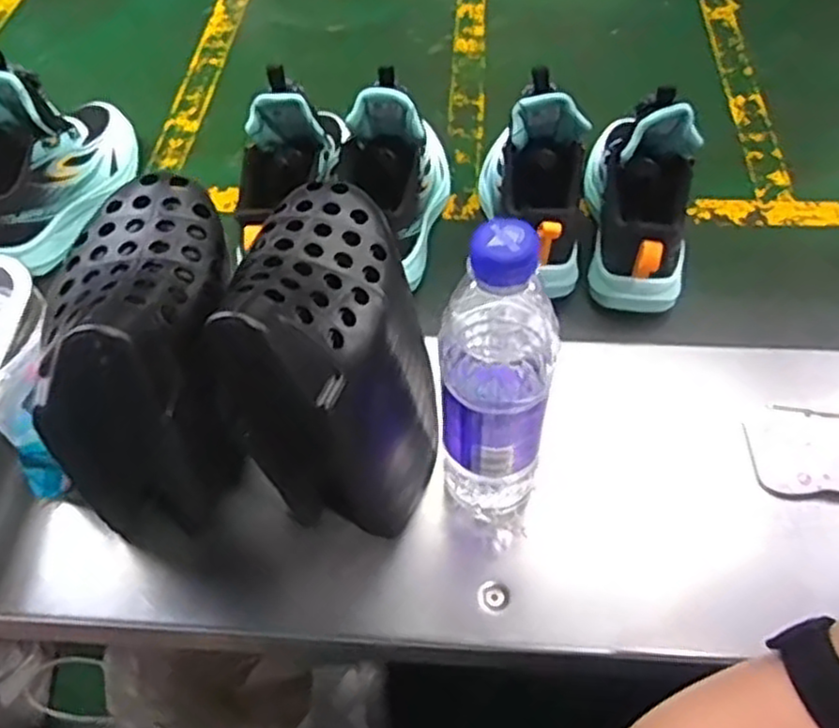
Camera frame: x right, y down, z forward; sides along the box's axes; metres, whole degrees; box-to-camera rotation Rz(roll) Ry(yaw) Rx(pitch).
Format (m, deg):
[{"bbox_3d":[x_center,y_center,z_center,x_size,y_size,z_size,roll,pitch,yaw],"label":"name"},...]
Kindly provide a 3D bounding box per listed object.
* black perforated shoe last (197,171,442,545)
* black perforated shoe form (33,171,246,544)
[{"bbox_3d":[-0.043,-0.006,0.452,0.097,0.186,0.151,6,54,7],"label":"black perforated shoe last"},{"bbox_3d":[-0.153,0.001,0.444,0.110,0.209,0.146,-2,54,1],"label":"black perforated shoe form"}]

